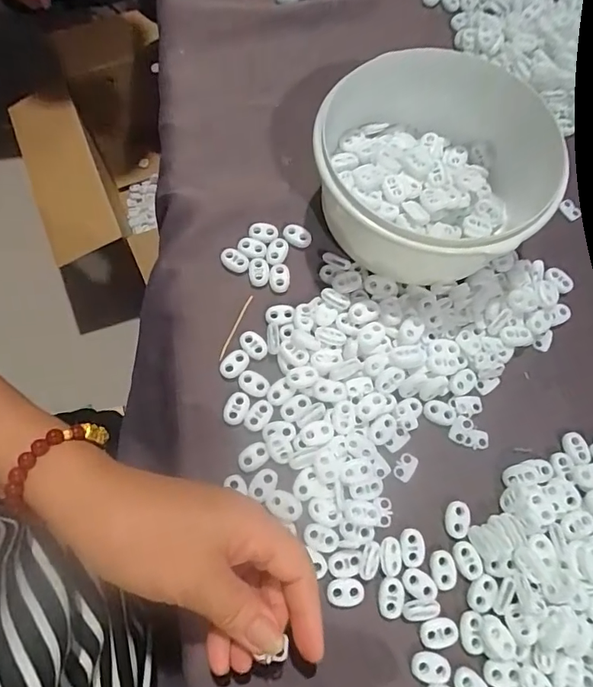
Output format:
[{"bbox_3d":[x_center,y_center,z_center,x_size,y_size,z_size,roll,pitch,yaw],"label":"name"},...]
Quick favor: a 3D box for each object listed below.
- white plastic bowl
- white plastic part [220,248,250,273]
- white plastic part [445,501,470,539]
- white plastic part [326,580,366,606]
[{"bbox_3d":[0.087,-0.117,0.326,0.146,0.070,0.141,0,72,-1],"label":"white plastic bowl"},{"bbox_3d":[-0.047,-0.063,0.347,0.022,0.004,0.013,34,75,9],"label":"white plastic part"},{"bbox_3d":[0.103,0.113,0.296,0.015,0.004,0.022,13,73,3],"label":"white plastic part"},{"bbox_3d":[0.030,0.152,0.281,0.023,0.004,0.014,0,72,-1],"label":"white plastic part"}]

